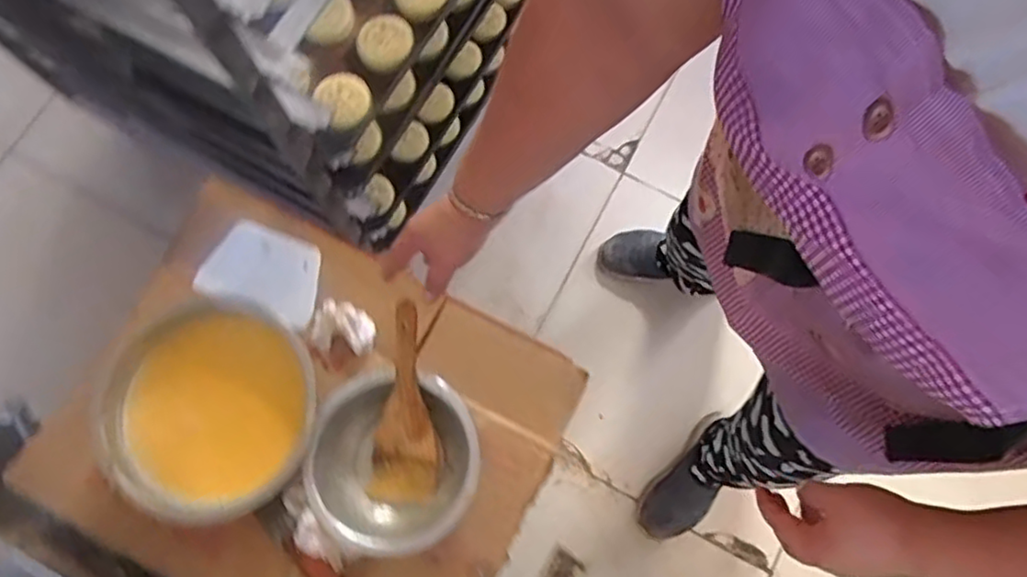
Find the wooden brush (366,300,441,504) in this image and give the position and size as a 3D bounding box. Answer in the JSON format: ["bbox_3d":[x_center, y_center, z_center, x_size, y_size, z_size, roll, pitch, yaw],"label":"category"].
[{"bbox_3d":[-0.120,0.126,0.720,0.072,0.022,0.215,0,92,-2],"label":"wooden brush"}]

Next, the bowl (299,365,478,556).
[{"bbox_3d":[-0.130,0.188,0.713,0.176,0.068,0.186,0,76,-1],"label":"bowl"}]

